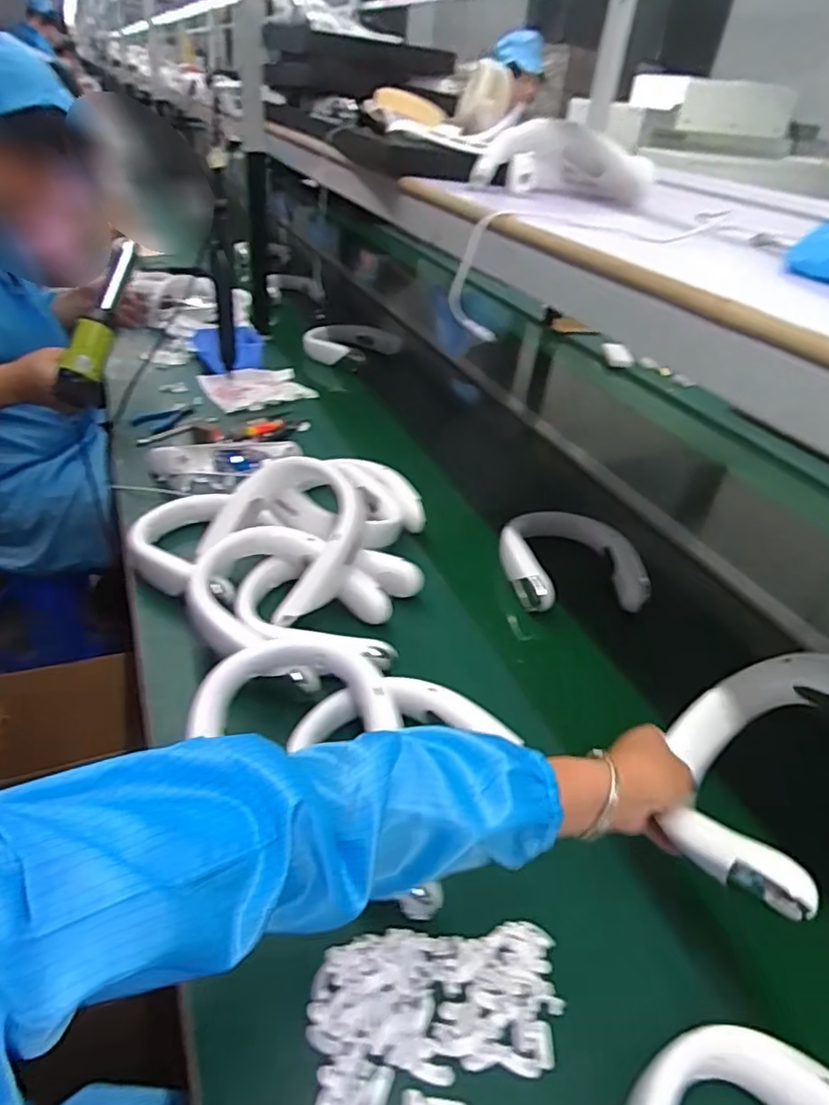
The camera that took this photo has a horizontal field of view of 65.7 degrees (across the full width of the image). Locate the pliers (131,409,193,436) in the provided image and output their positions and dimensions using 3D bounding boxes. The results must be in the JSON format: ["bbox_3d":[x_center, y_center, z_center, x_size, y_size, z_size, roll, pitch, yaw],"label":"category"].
[{"bbox_3d":[-0.413,-0.222,1.075,0.045,0.017,0.108,29,43,28],"label":"pliers"}]

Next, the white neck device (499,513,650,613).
[{"bbox_3d":[0.223,0.010,0.958,0.203,0.064,0.200,-1,37,-9],"label":"white neck device"}]

